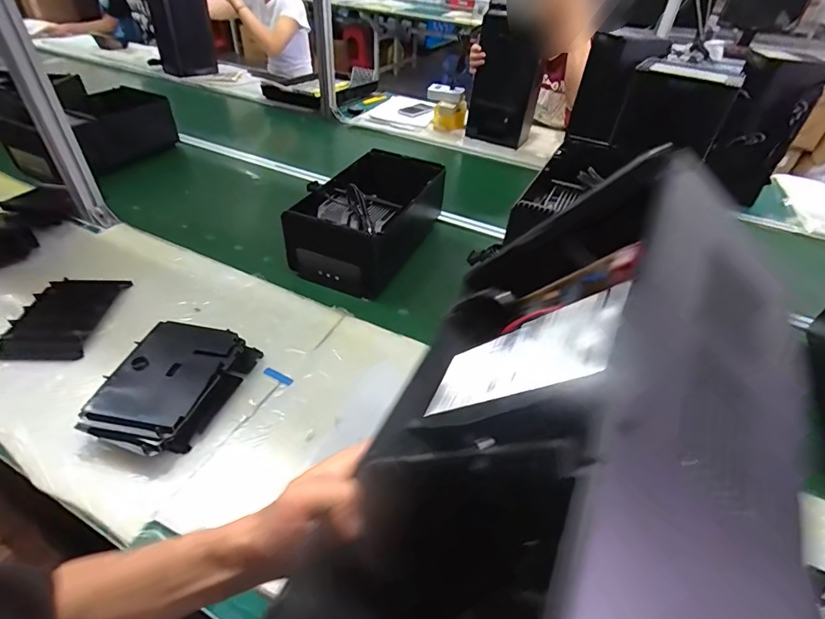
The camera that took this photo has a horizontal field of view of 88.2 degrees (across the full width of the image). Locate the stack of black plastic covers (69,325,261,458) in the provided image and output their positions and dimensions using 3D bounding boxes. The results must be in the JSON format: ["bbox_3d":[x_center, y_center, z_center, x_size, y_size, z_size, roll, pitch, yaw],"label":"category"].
[{"bbox_3d":[-0.331,0.102,0.593,0.146,0.055,0.203,13,41,11],"label":"stack of black plastic covers"}]

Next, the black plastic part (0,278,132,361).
[{"bbox_3d":[-0.579,0.012,0.716,0.137,0.036,0.176,3,40,-1],"label":"black plastic part"}]

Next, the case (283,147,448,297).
[{"bbox_3d":[-0.087,-0.204,0.887,0.197,0.118,0.341,17,42,15],"label":"case"}]

